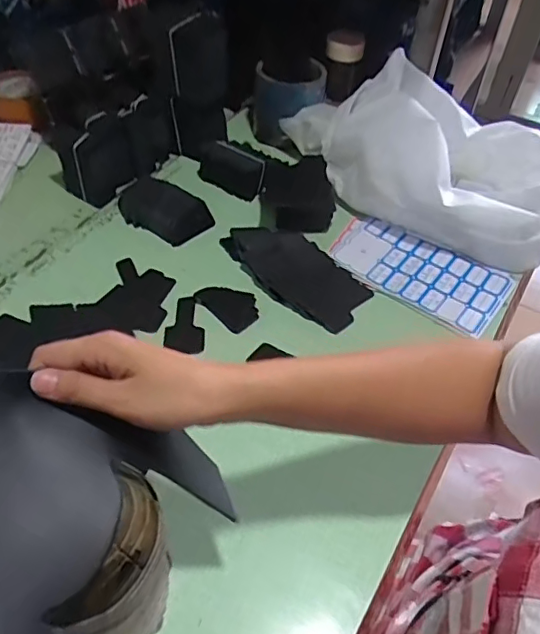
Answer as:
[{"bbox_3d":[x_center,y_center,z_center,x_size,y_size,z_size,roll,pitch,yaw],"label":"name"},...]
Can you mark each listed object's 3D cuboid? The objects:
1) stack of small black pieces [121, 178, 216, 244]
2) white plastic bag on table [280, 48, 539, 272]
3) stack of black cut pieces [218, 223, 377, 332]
[{"bbox_3d":[-0.144,-0.147,0.748,0.135,0.024,0.075,27,54,18],"label":"stack of small black pieces"},{"bbox_3d":[0.208,-0.225,0.762,0.390,0.136,0.226,23,53,15],"label":"white plastic bag on table"},{"bbox_3d":[0.028,-0.060,0.687,0.192,0.019,0.098,35,57,23],"label":"stack of black cut pieces"}]

